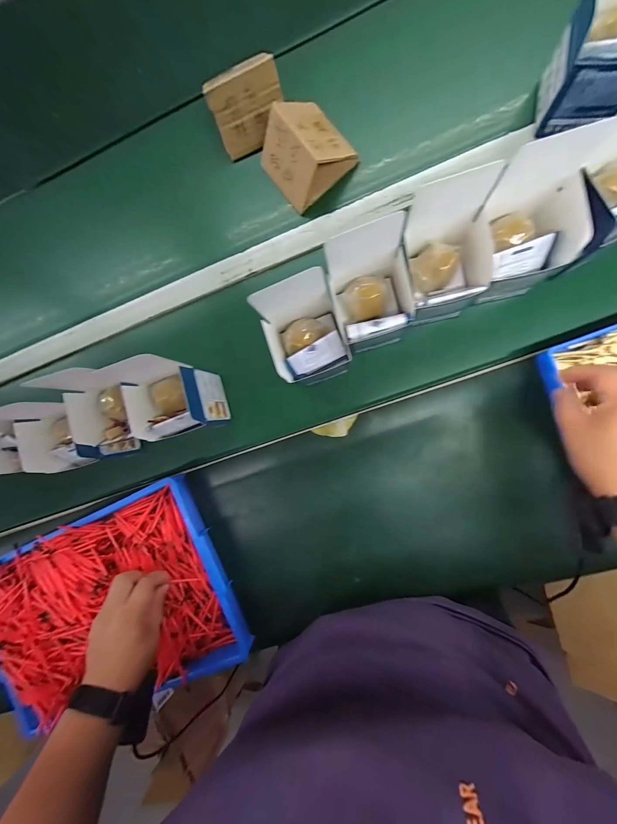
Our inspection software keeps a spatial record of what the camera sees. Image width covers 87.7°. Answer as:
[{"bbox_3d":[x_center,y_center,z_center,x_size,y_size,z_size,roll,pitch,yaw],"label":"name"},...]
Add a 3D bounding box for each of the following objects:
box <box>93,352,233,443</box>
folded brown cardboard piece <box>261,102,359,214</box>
[{"bbox_3d":[-0.185,-0.011,0.457,0.093,0.111,0.077,-17,90,9],"label":"box"},{"bbox_3d":[-0.003,-0.371,0.454,0.114,0.076,0.102,-35,87,8],"label":"folded brown cardboard piece"}]

